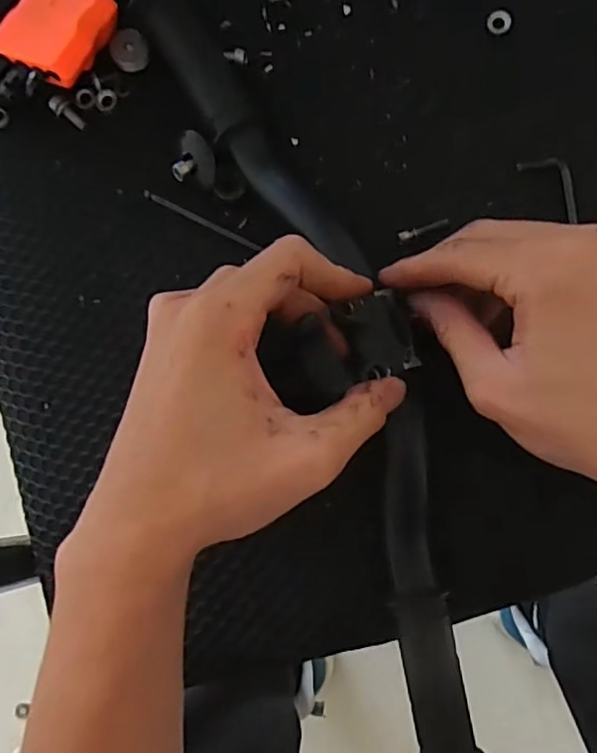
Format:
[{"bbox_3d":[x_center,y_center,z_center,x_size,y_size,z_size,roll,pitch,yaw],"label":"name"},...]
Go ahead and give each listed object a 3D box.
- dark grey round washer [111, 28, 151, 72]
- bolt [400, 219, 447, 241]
[{"bbox_3d":[-0.091,-0.175,0.316,0.019,0.004,0.021,-45,103,0],"label":"dark grey round washer"},{"bbox_3d":[0.063,-0.075,0.297,0.025,0.004,0.005,-19,86,3],"label":"bolt"}]

